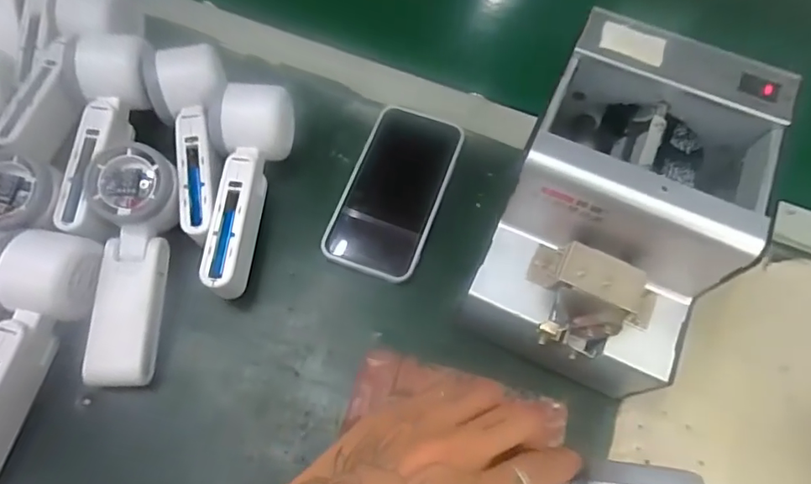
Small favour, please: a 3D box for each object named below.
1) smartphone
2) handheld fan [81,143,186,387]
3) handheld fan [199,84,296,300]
[{"bbox_3d":[-0.009,-0.042,0.416,0.075,0.017,0.143,19,68,8],"label":"smartphone"},{"bbox_3d":[-0.195,0.015,0.368,0.057,0.042,0.166,1,83,1],"label":"handheld fan"},{"bbox_3d":[-0.130,-0.042,0.393,0.052,0.055,0.161,10,67,4],"label":"handheld fan"}]

